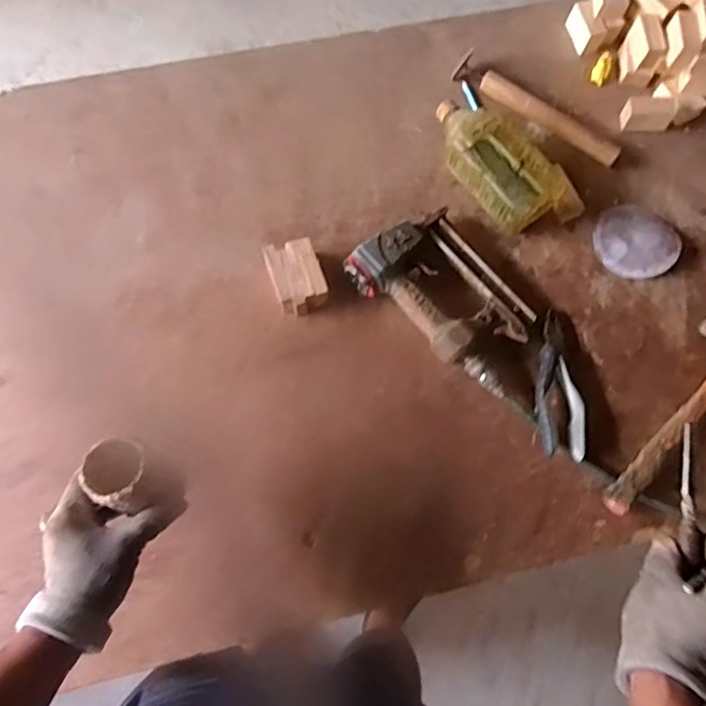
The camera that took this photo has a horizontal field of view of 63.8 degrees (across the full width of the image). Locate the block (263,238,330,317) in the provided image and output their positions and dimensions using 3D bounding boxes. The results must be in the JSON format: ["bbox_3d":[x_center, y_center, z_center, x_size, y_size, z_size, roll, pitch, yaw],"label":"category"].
[{"bbox_3d":[-0.076,-0.102,0.759,0.069,0.043,0.096,-19,77,-7],"label":"block"}]

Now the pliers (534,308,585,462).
[{"bbox_3d":[0.268,0.036,0.729,0.060,0.030,0.193,9,75,0],"label":"pliers"}]

